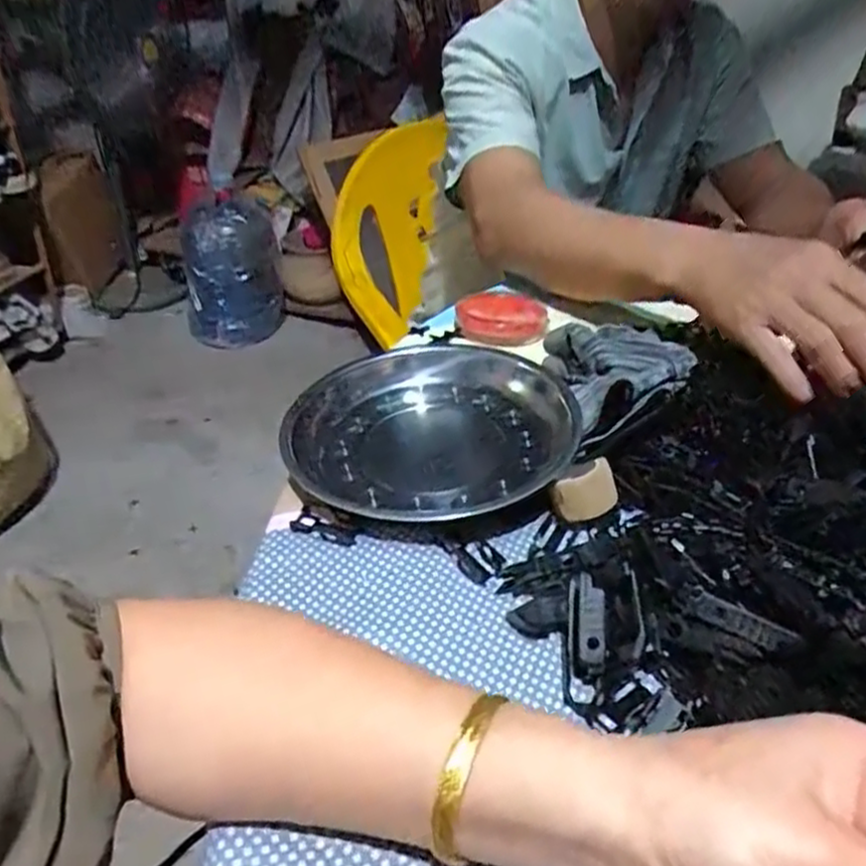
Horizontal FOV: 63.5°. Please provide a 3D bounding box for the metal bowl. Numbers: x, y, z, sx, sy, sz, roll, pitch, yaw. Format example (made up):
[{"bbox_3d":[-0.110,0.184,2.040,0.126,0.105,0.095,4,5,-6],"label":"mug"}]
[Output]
[{"bbox_3d":[-0.007,-0.004,0.442,0.165,0.044,0.176,2,36,-1],"label":"metal bowl"}]

